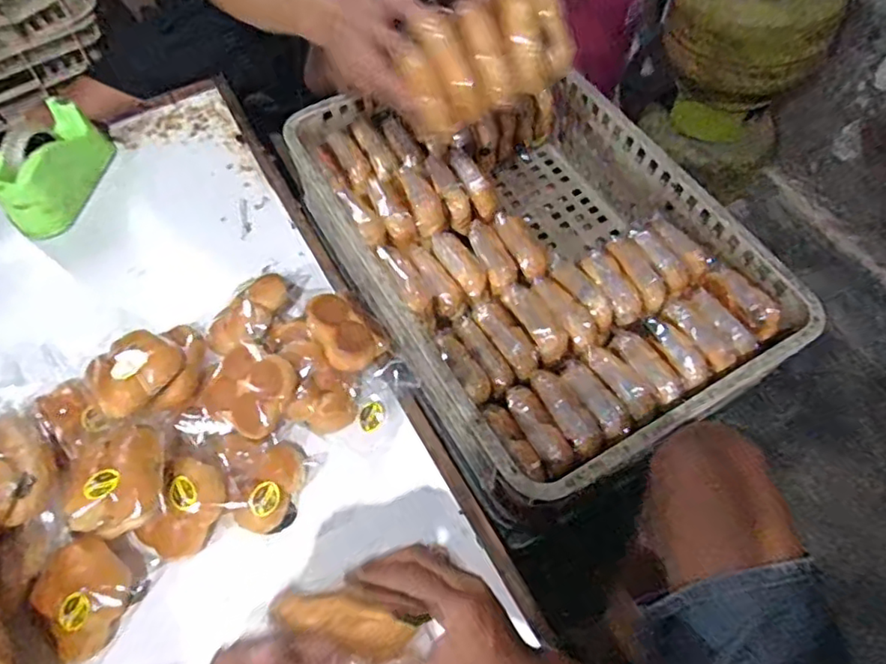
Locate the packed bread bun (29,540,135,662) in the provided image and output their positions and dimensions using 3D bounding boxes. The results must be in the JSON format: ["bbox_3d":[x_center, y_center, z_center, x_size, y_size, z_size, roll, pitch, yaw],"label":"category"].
[{"bbox_3d":[-0.386,0.282,0.640,0.100,0.050,0.108,-36,67,-19],"label":"packed bread bun"}]

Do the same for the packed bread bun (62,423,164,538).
[{"bbox_3d":[-0.366,0.164,0.672,0.106,0.055,0.111,-13,61,-8],"label":"packed bread bun"}]

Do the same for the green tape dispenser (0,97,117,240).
[{"bbox_3d":[-0.601,-0.259,0.924,0.094,0.123,0.207,8,60,4],"label":"green tape dispenser"}]

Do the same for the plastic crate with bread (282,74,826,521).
[{"bbox_3d":[0.103,-0.112,0.790,0.405,0.130,0.603,-28,64,-16],"label":"plastic crate with bread"}]

